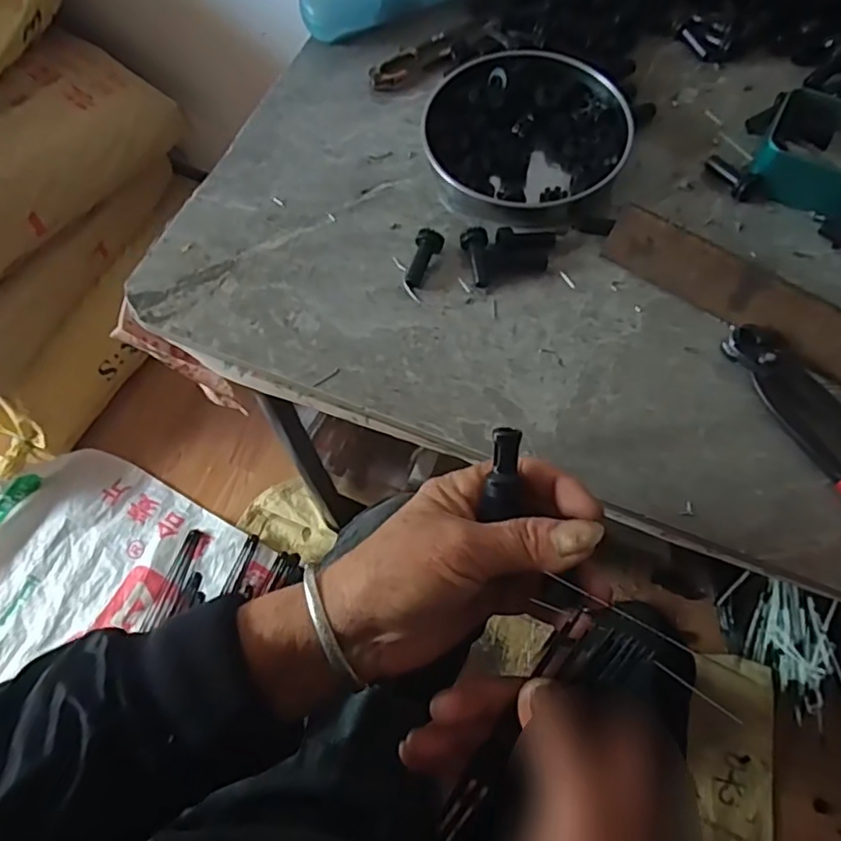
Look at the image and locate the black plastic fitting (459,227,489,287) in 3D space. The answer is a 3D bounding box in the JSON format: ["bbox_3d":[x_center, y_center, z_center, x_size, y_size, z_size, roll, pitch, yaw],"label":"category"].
[{"bbox_3d":[0.034,-0.105,0.398,0.017,0.015,0.038,3,66,2],"label":"black plastic fitting"}]

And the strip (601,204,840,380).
[{"bbox_3d":[0.199,-0.075,0.377,0.179,0.009,0.037,33,114,15],"label":"strip"}]

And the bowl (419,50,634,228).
[{"bbox_3d":[0.073,-0.197,0.429,0.133,0.026,0.129,0,66,1],"label":"bowl"}]

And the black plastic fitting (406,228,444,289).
[{"bbox_3d":[0.003,-0.103,0.399,0.017,0.015,0.039,13,67,7],"label":"black plastic fitting"}]

